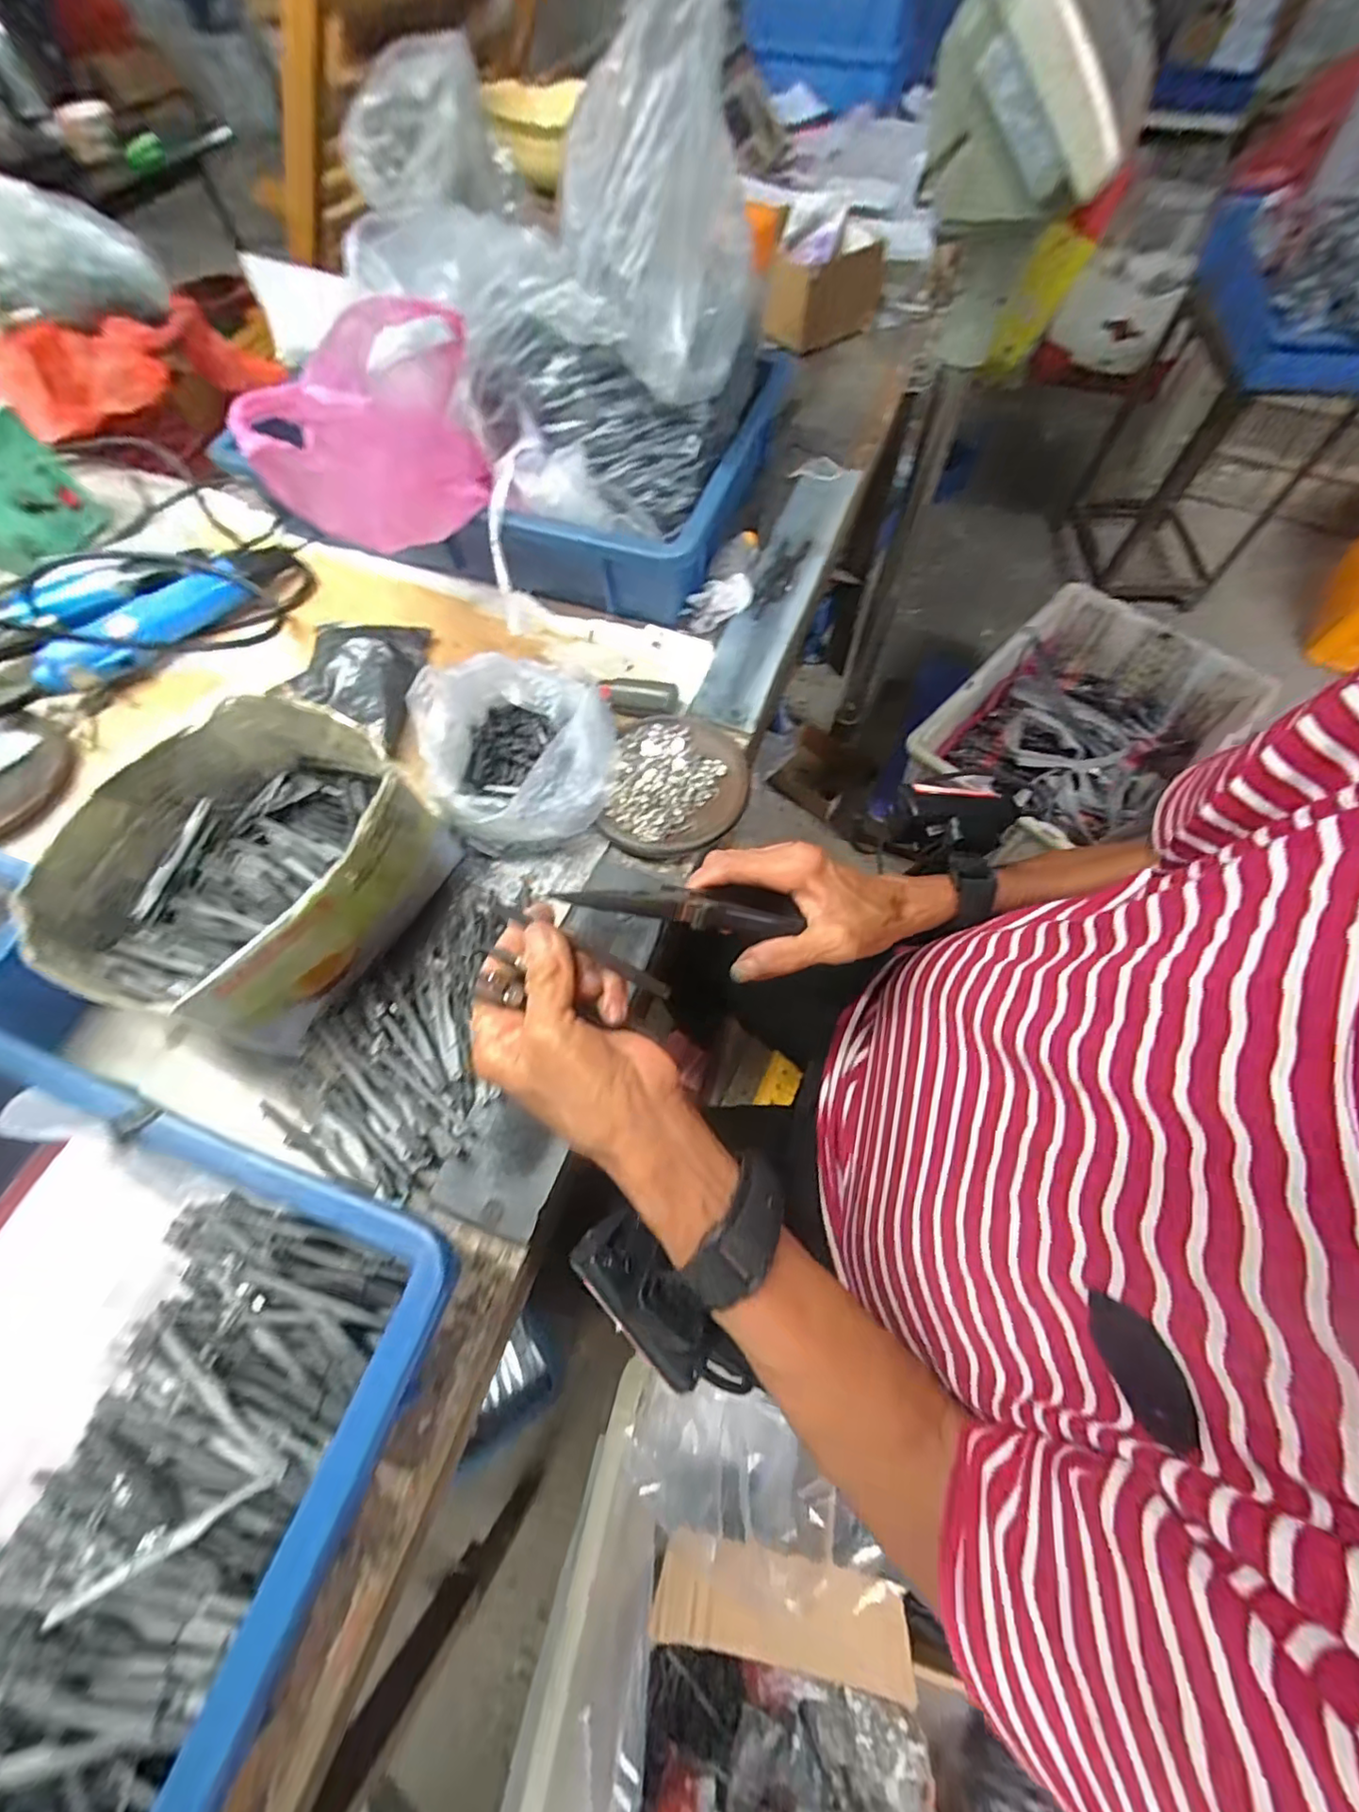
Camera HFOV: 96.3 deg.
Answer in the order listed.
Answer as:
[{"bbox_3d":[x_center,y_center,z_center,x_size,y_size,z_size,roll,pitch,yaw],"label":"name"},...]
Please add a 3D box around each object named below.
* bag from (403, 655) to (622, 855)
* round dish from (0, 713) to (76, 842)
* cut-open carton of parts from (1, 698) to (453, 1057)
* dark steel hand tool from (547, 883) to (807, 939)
[{"bbox_3d":[-0.105,-0.105,0.404,0.125,0.058,0.124,-18,65,-7],"label":"bag"},{"bbox_3d":[-0.510,-0.099,0.450,0.109,0.018,0.102,-1,64,1],"label":"round dish"},{"bbox_3d":[-0.247,-0.021,0.356,0.157,0.082,0.174,28,68,14],"label":"cut-open carton of parts"},{"bbox_3d":[0.002,0.000,0.300,0.124,0.020,0.030,6,61,-26],"label":"dark steel hand tool"}]

